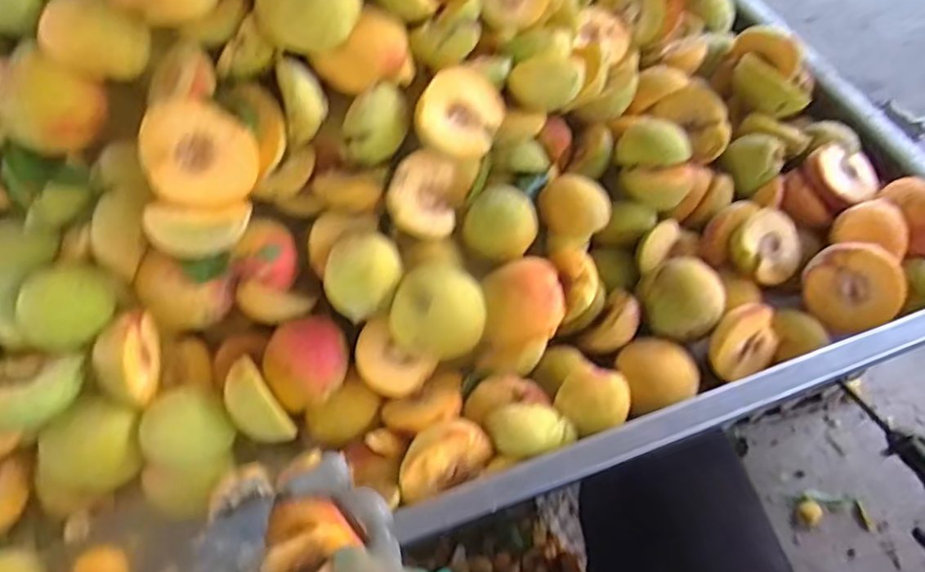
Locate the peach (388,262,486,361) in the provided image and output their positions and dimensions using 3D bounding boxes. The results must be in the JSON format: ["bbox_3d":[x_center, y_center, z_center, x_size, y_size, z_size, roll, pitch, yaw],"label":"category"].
[{"bbox_3d":[-0.018,0.019,0.469,0.067,0.056,0.061,0,56,0],"label":"peach"}]

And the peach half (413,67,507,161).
[{"bbox_3d":[-0.004,-0.128,0.474,0.061,0.032,0.065,27,80,-18],"label":"peach half"}]

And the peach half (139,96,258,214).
[{"bbox_3d":[-0.177,-0.089,0.428,0.067,0.074,0.034,-49,23,6],"label":"peach half"}]

